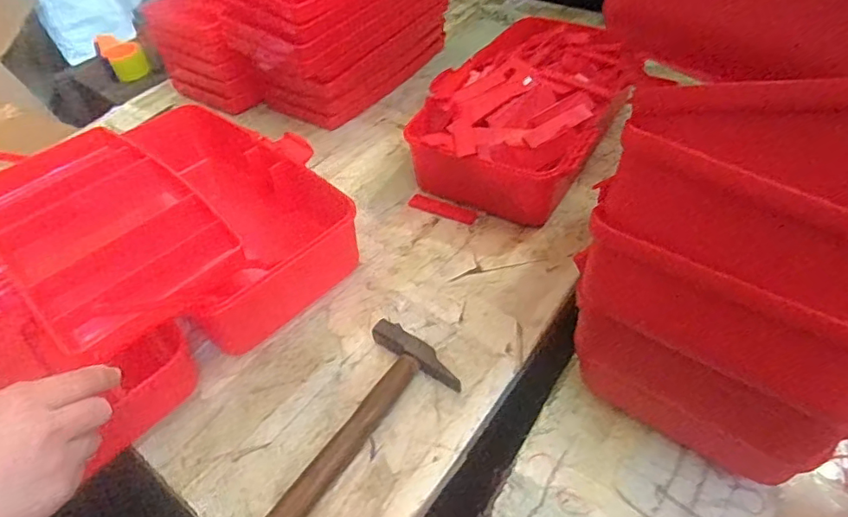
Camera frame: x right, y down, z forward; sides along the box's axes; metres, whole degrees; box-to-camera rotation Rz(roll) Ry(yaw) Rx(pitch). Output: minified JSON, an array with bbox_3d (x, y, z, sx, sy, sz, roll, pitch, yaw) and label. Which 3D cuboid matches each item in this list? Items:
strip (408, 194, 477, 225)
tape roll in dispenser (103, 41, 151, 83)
[{"bbox_3d":[0.023,-0.061,0.673,0.087,0.007,0.020,20,53,24],"label":"strip"},{"bbox_3d":[-0.698,-0.466,1.278,0.076,0.064,0.076,-28,50,-18],"label":"tape roll in dispenser"}]

